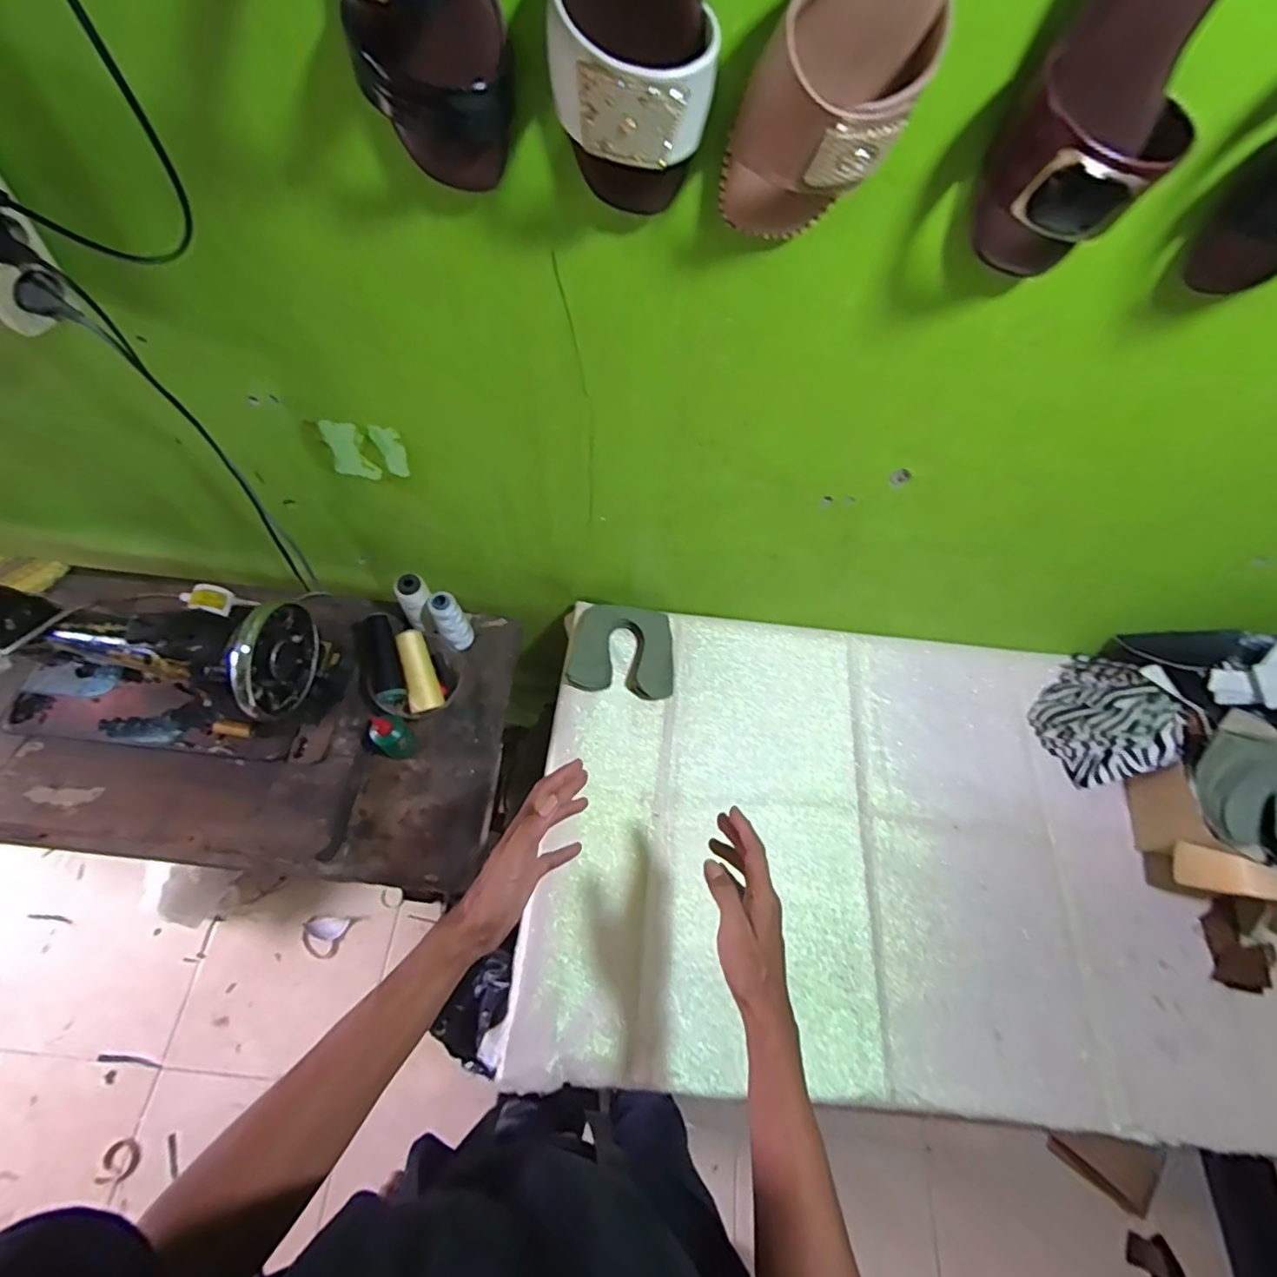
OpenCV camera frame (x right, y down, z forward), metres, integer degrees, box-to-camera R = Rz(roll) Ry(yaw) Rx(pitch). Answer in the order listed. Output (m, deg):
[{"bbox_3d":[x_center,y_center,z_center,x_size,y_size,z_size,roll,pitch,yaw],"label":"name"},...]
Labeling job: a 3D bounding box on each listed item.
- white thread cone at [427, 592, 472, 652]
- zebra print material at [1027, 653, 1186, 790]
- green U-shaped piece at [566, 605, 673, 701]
[{"bbox_3d":[-0.266,-0.022,0.833,0.040,0.123,0.045,-29,69,-17],"label":"white thread cone"},{"bbox_3d":[0.655,0.101,0.812,0.141,0.118,0.163,-20,67,-11],"label":"zebra print material"},{"bbox_3d":[-0.023,0.018,0.861,0.151,0.021,0.132,7,70,-11],"label":"green U-shaped piece"}]

